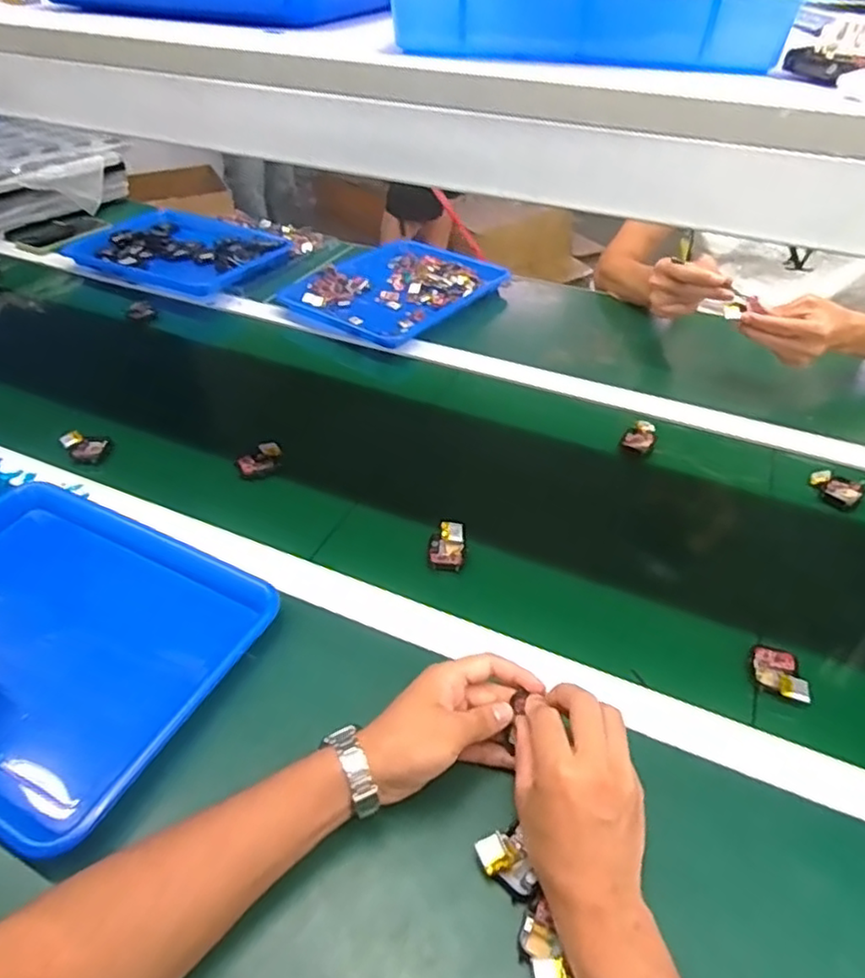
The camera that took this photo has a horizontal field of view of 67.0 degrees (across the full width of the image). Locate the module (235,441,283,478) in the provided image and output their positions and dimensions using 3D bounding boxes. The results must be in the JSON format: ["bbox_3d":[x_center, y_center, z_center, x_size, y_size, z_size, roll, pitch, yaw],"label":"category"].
[{"bbox_3d":[-0.194,-0.032,0.736,0.050,0.021,0.041,-10,43,-12],"label":"module"}]

